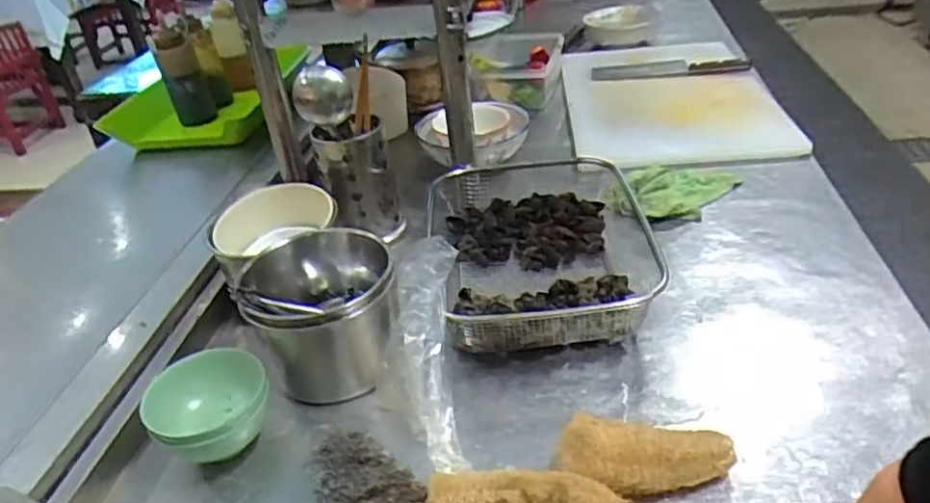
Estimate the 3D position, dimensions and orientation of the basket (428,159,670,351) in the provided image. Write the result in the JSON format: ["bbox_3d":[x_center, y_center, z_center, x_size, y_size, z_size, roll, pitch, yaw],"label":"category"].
[{"bbox_3d":[0.092,-0.014,0.879,0.270,0.092,0.423,-4,32,6],"label":"basket"}]

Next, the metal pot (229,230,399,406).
[{"bbox_3d":[-0.145,0.064,0.734,0.145,0.148,0.148,-5,32,3],"label":"metal pot"}]

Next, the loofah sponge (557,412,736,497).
[{"bbox_3d":[0.147,0.170,0.568,0.142,0.061,0.050,-2,32,8],"label":"loofah sponge"}]

